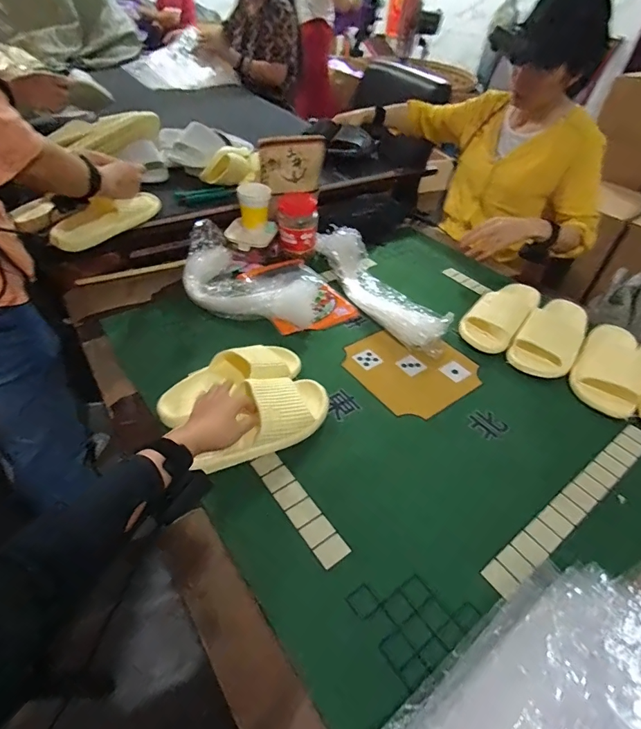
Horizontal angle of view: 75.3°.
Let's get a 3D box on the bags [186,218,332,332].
[{"bbox_3d":[-0.134,-0.193,0.893,0.318,0.066,0.236,6,45,-1],"label":"bags"}]

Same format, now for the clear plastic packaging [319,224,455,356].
[{"bbox_3d":[0.119,-0.176,0.904,0.110,0.055,0.416,-18,50,-23],"label":"clear plastic packaging"}]

